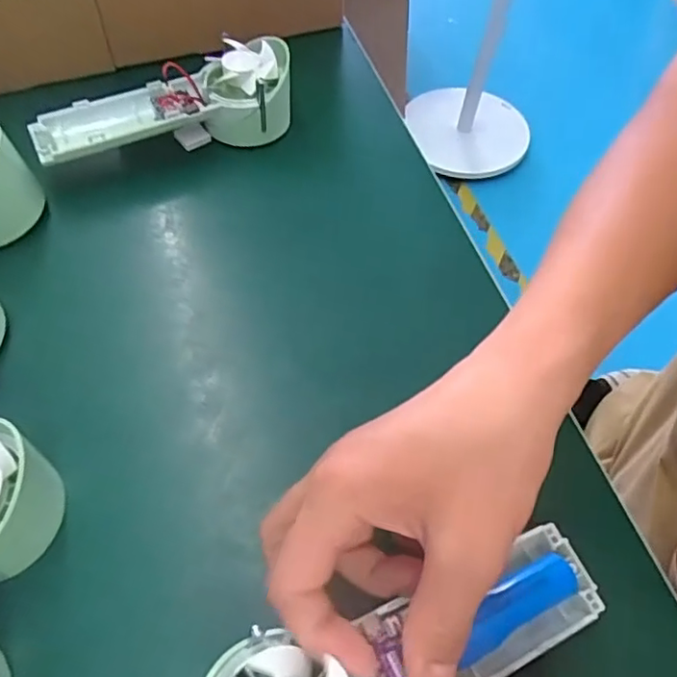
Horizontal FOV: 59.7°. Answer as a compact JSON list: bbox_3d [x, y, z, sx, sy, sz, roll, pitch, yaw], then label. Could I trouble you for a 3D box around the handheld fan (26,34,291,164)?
[{"bbox_3d":[-0.114,-0.155,0.404,0.176,0.046,0.062,-19,57,-11],"label":"handheld fan"}]

